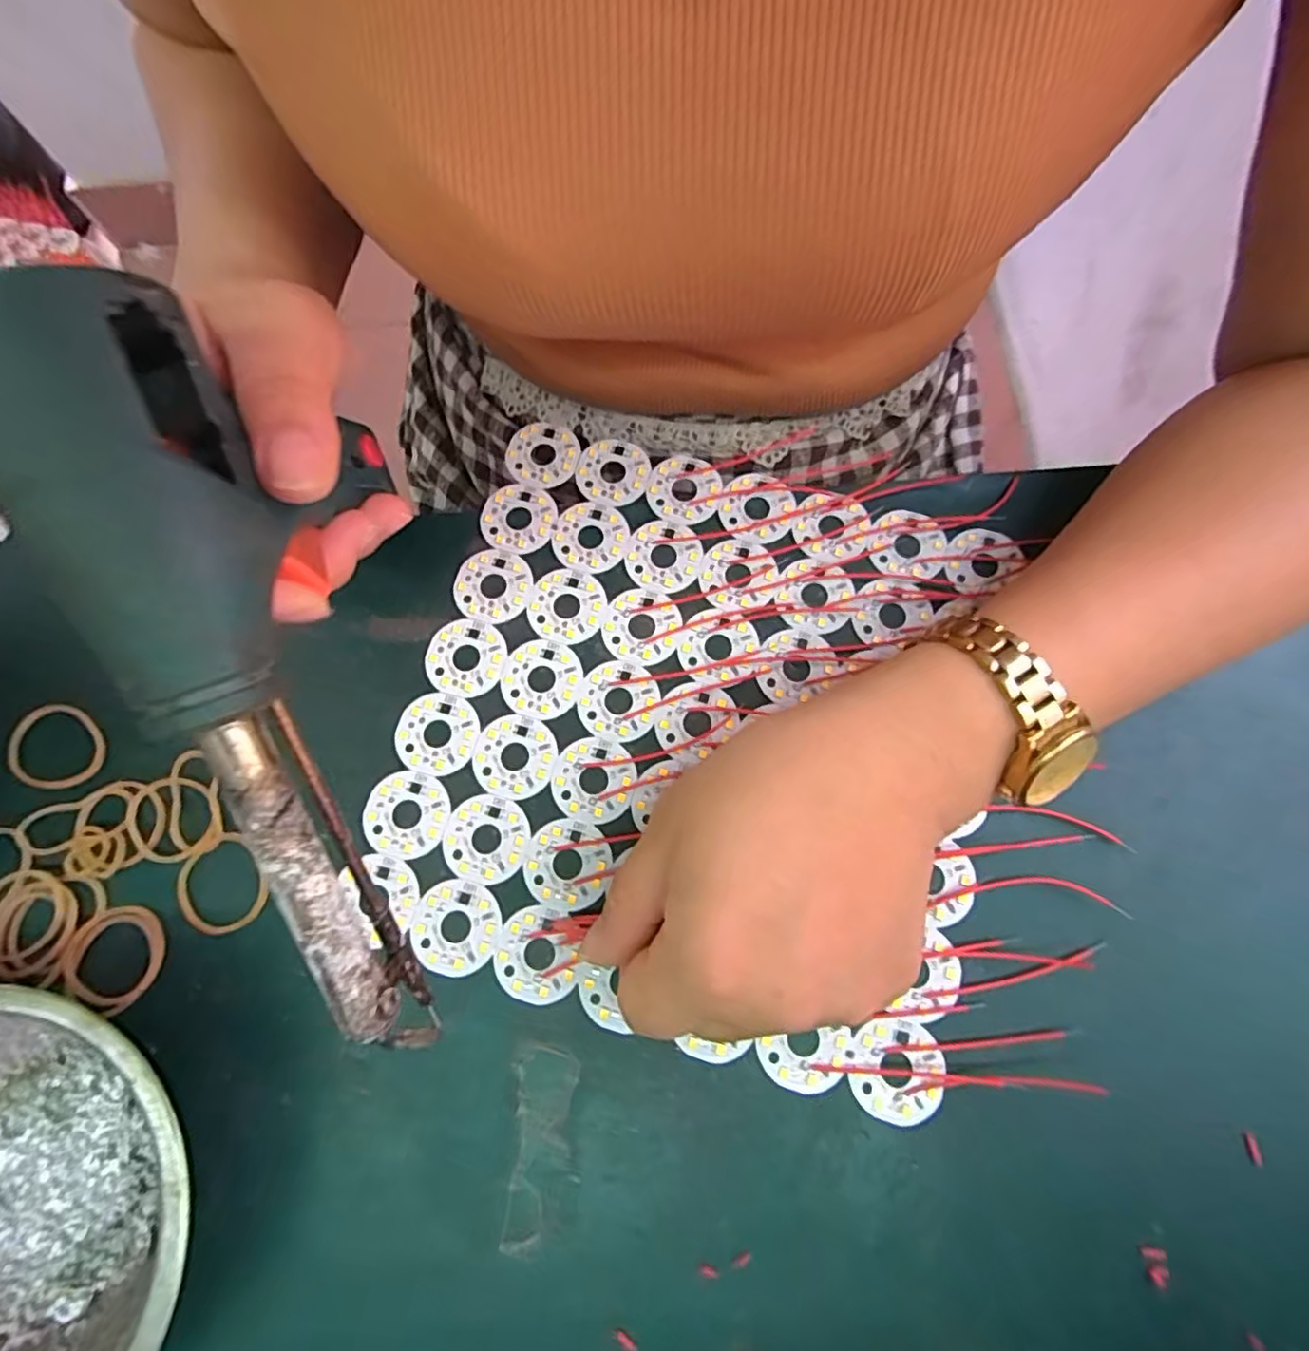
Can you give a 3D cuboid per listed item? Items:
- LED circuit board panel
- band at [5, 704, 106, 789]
[{"bbox_3d":[0.015,0.016,0.238,0.207,0.004,0.210,15,75,5],"label":"LED circuit board panel"},{"bbox_3d":[-0.225,0.026,0.240,0.035,0.004,0.031,5,75,2],"label":"band"}]

